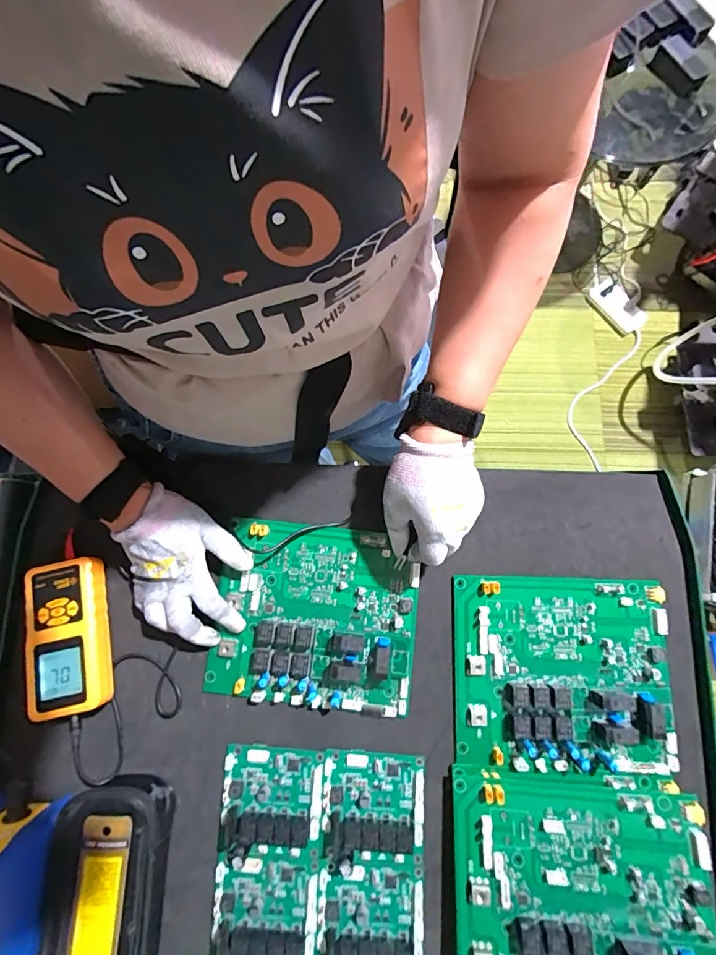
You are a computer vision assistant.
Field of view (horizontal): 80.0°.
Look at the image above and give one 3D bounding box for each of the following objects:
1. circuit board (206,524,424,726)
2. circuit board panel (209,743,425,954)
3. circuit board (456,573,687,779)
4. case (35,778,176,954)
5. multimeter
[{"bbox_3d":[-0.042,0.138,0.419,0.194,0.032,0.176,7,79,2],"label":"circuit board"},{"bbox_3d":[-0.036,0.352,0.387,0.190,0.022,0.187,1,79,1],"label":"circuit board panel"},{"bbox_3d":[0.196,0.186,0.405,0.201,0.029,0.172,1,79,1],"label":"circuit board"},{"bbox_3d":[-0.216,0.390,0.360,0.096,0.044,0.234,0,79,0],"label":"case"},{"bbox_3d":[-0.287,0.155,0.418,0.072,0.025,0.139,-12,79,-2],"label":"multimeter"}]

